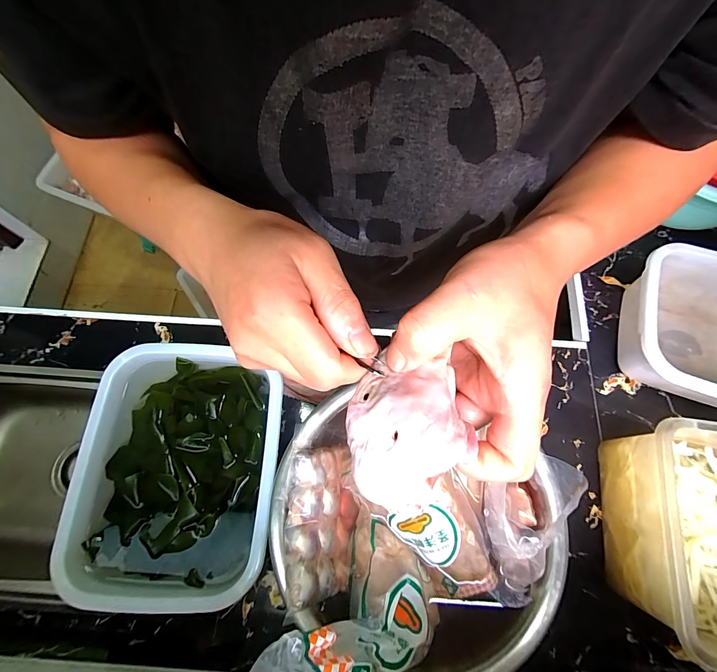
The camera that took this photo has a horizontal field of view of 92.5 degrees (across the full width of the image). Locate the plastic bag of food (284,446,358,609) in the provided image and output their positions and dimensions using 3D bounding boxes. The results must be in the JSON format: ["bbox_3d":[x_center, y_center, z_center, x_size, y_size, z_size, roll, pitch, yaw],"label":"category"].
[{"bbox_3d":[-0.044,0.237,0.449,0.114,0.045,0.171,21,57,-40],"label":"plastic bag of food"}]

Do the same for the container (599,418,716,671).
[{"bbox_3d":[0.443,0.246,0.445,0.164,0.145,0.253,14,72,4],"label":"container"}]

